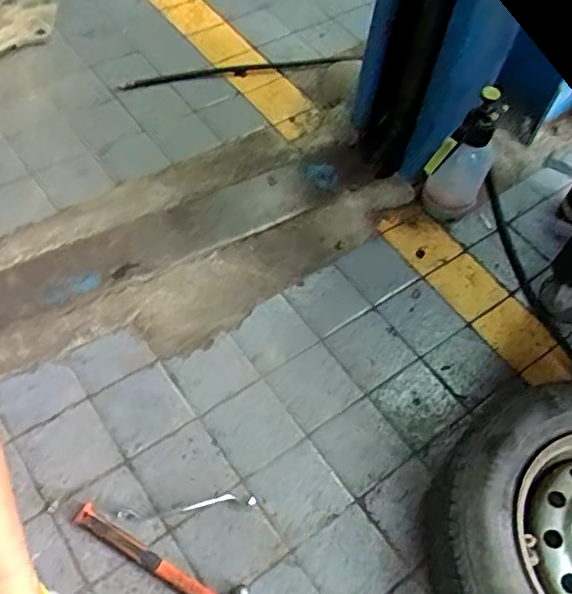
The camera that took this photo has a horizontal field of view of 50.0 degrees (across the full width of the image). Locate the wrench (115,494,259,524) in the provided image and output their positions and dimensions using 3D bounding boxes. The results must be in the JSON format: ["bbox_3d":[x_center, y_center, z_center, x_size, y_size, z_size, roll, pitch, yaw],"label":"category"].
[{"bbox_3d":[-0.177,0.378,1.100,0.242,0.007,0.029,-5,57,-8],"label":"wrench"}]

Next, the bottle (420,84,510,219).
[{"bbox_3d":[0.405,-0.315,1.421,0.131,0.310,0.145,26,58,13],"label":"bottle"}]

